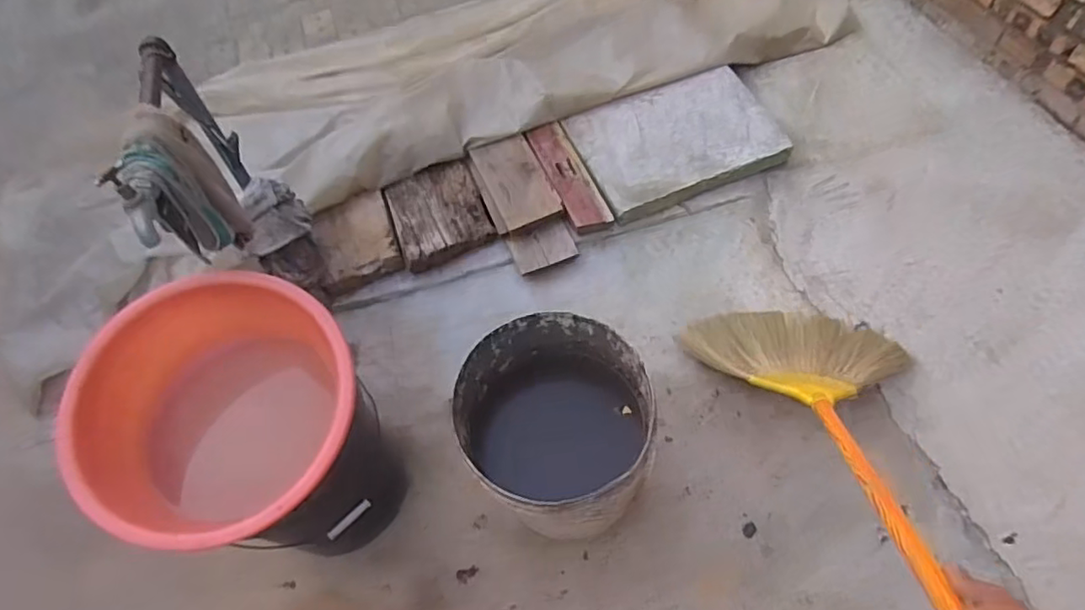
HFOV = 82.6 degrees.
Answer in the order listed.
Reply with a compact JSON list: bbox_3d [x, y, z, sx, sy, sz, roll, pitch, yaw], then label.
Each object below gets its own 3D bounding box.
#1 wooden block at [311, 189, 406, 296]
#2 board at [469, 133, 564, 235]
[{"bbox_3d":[-0.406,-0.141,1.345,0.166,0.045,0.201,-21,58,-5],"label":"wooden block"},{"bbox_3d":[-0.065,-0.281,1.377,0.144,0.019,0.231,-21,62,-9],"label":"board"}]

